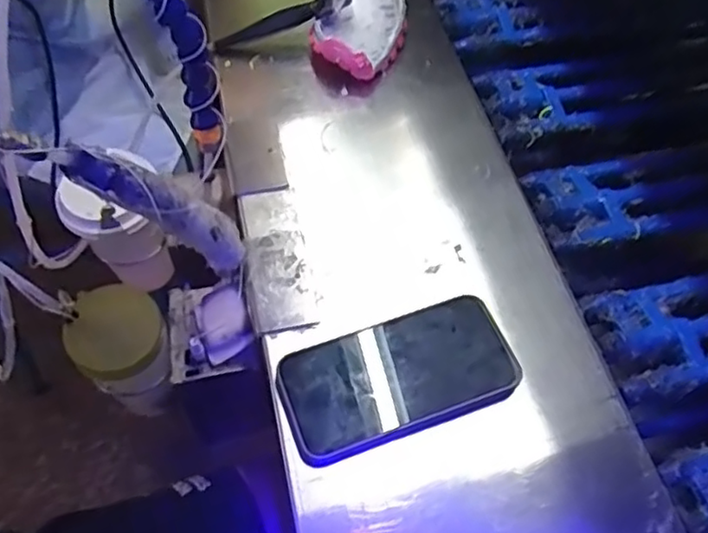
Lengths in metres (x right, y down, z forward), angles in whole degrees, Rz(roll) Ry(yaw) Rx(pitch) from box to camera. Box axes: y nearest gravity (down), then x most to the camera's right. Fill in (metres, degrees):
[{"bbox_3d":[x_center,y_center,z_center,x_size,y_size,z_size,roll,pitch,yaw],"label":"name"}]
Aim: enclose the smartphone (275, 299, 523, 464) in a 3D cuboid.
[{"bbox_3d":[0.031,0.076,0.454,0.162,0.013,0.080,-18,59,-15],"label":"smartphone"}]

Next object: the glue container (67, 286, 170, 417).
[{"bbox_3d":[-0.191,0.077,0.548,0.071,0.118,0.067,1,57,-1],"label":"glue container"}]

